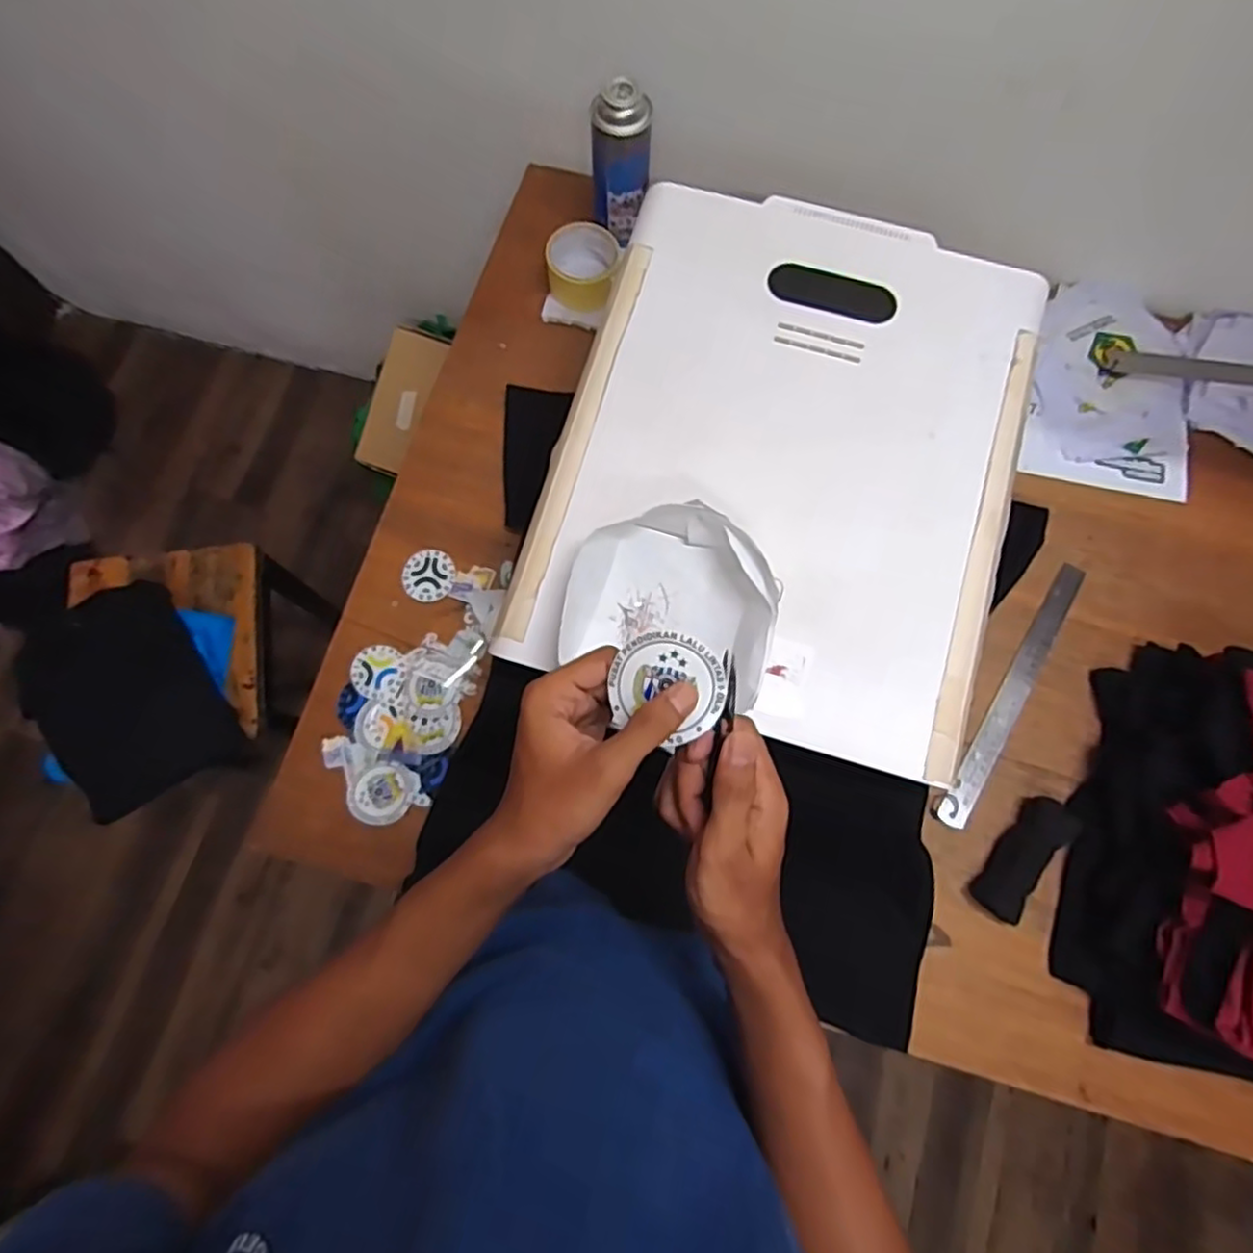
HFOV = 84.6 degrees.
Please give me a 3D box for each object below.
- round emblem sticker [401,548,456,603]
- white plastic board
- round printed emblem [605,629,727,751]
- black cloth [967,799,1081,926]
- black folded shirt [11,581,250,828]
[{"bbox_3d":[-0.218,-0.056,0.760,0.055,0.005,0.060,1,73,-4],"label":"round emblem sticker"},{"bbox_3d":[0.147,-0.160,0.620,0.398,0.021,0.498,17,78,3],"label":"white plastic board"},{"bbox_3d":[0.023,0.033,0.378,0.061,0.007,0.060,18,105,2],"label":"round printed emblem"},{"bbox_3d":[0.394,0.229,0.684,0.042,0.034,0.124,37,79,7],"label":"black cloth"},{"bbox_3d":[-0.696,0.096,0.972,0.213,0.062,0.300,-35,80,-8],"label":"black folded shirt"}]

